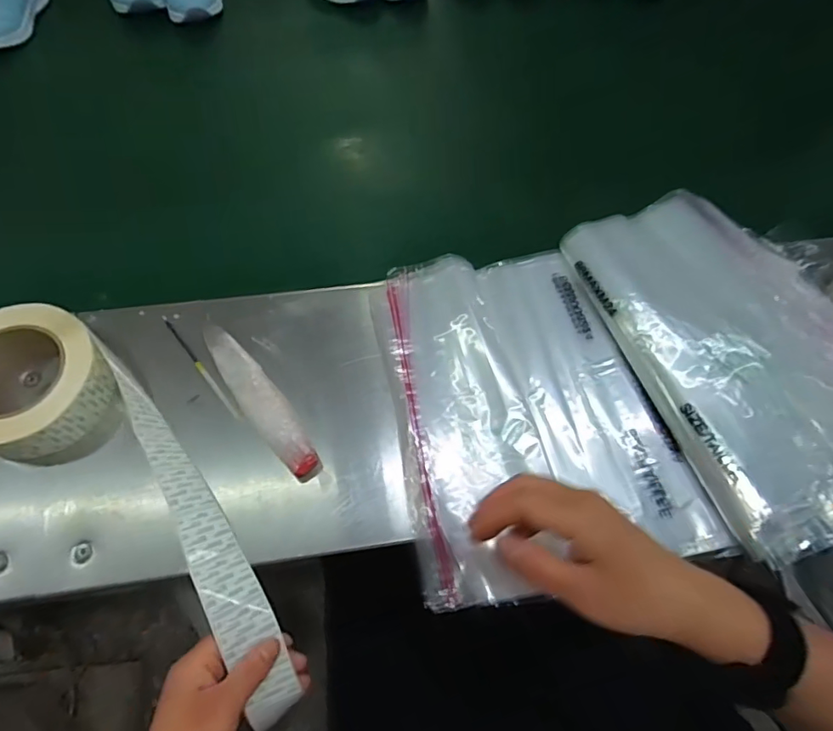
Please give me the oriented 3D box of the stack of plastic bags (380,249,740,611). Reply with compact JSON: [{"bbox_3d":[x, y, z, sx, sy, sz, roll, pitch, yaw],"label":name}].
[{"bbox_3d":[0.096,0.028,0.442,0.225,0.021,0.289,-7,64,-6],"label":"stack of plastic bags"}]

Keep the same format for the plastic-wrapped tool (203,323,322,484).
[{"bbox_3d":[-0.135,0.022,0.438,0.032,0.011,0.165,-34,70,-17],"label":"plastic-wrapped tool"}]

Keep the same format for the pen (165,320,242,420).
[{"bbox_3d":[-0.189,0.002,0.460,0.006,0.010,0.123,-37,71,-18],"label":"pen"}]

